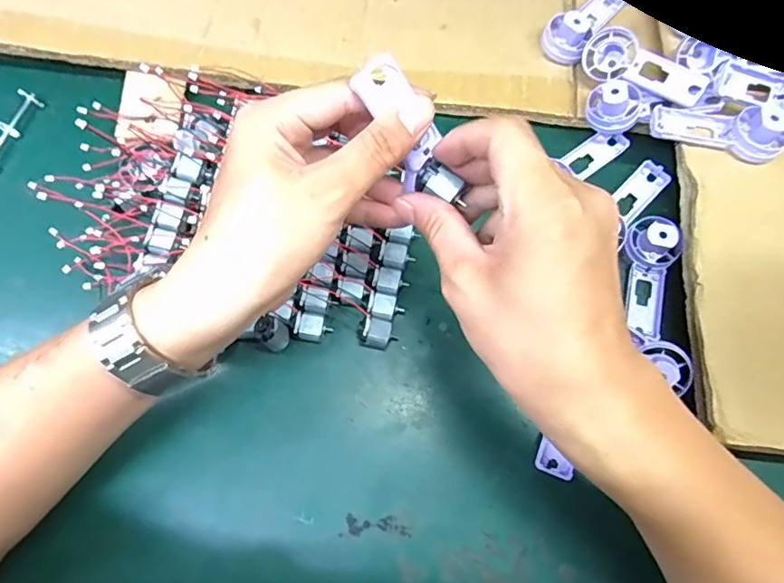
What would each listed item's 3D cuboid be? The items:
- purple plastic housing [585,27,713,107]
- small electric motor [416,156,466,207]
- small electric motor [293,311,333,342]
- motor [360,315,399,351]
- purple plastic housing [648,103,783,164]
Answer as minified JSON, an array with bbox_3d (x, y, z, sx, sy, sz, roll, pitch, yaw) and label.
[{"bbox_3d":[0.192,-0.169,0.408,0.092,0.022,0.037,44,109,24],"label":"purple plastic housing"},{"bbox_3d":[0.024,-0.053,0.270,0.021,0.013,0.017,34,78,9],"label":"small electric motor"},{"bbox_3d":[-0.057,0.027,0.381,0.024,0.019,0.019,15,72,4],"label":"small electric motor"},{"bbox_3d":[-0.009,0.031,0.379,0.025,0.020,0.021,15,72,4],"label":"motor"},{"bbox_3d":[0.237,-0.120,0.376,0.090,0.025,0.035,17,72,4],"label":"purple plastic housing"}]

